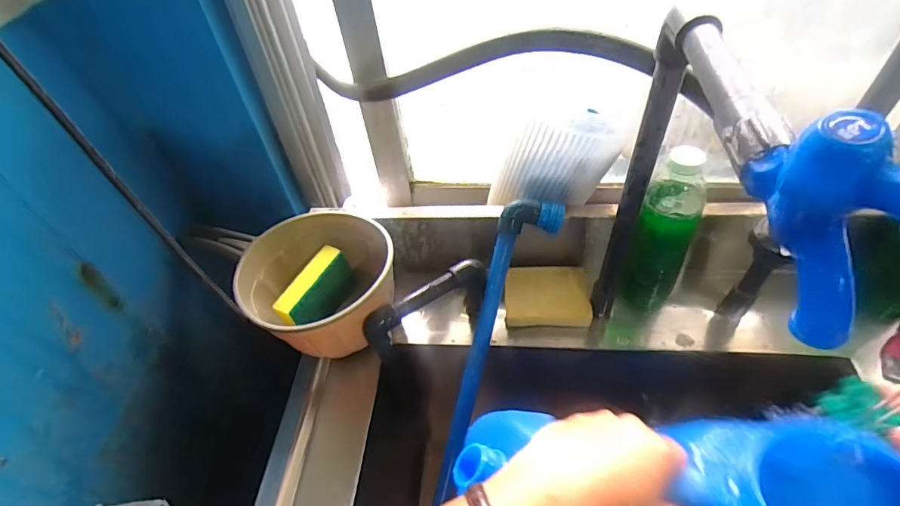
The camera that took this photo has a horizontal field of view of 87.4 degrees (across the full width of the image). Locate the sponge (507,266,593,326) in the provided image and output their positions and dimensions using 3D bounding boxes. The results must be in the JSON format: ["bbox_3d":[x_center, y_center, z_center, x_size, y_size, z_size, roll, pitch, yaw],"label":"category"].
[{"bbox_3d":[0.120,0.053,0.582,0.099,0.017,0.077,1,49,7],"label":"sponge"}]

